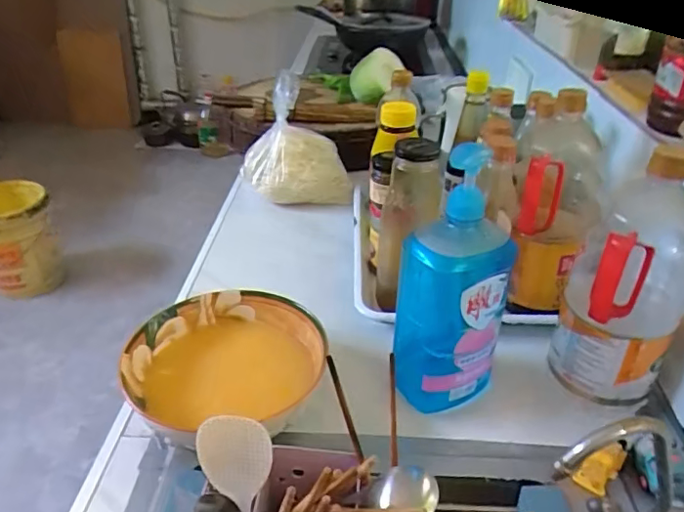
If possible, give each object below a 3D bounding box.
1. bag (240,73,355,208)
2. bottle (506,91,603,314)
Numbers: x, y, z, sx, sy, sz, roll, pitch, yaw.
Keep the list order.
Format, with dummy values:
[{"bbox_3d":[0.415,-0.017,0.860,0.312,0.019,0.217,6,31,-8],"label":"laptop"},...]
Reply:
[{"bbox_3d":[-0.087,-0.215,1.005,0.191,0.222,0.137,-3,33,-7],"label":"bag"},{"bbox_3d":[0.262,-0.065,0.688,0.104,0.259,0.103,14,35,18],"label":"bottle"}]

